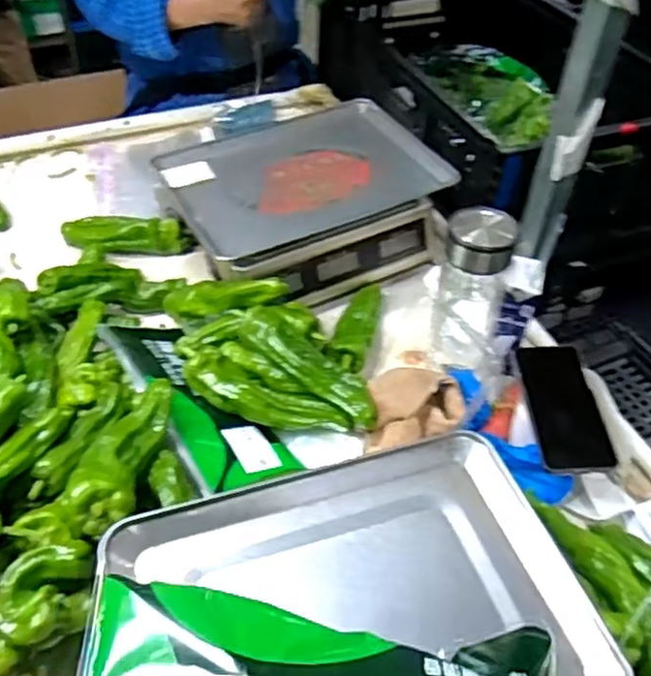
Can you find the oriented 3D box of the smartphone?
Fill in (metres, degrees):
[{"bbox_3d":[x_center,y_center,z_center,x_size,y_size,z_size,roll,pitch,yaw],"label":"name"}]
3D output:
[{"bbox_3d":[0.232,0.065,0.684,0.062,0.008,0.144,-8,50,6],"label":"smartphone"}]

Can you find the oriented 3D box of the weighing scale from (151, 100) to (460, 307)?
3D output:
[{"bbox_3d":[-0.031,-0.185,0.932,0.336,0.107,0.287,-24,51,-24],"label":"weighing scale"}]

